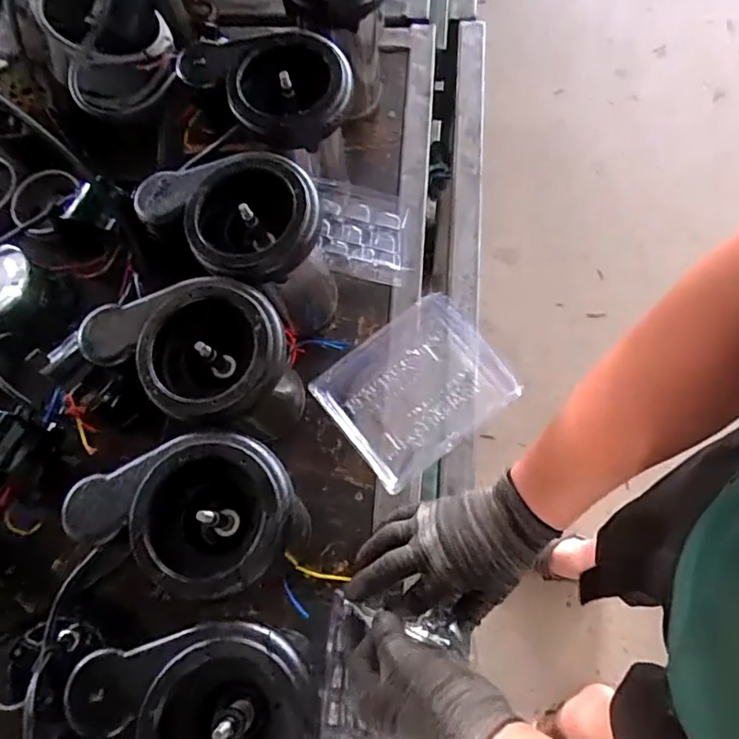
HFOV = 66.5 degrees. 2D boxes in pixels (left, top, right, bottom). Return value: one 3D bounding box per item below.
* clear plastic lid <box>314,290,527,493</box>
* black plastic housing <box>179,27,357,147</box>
[{"bbox_3d":[0.049,0.017,0.605,0.182,0.035,0.148,-37,74,-8],"label":"clear plastic lid"},{"bbox_3d":[-0.102,-0.275,0.550,0.170,0.048,0.112,14,74,8],"label":"black plastic housing"}]

